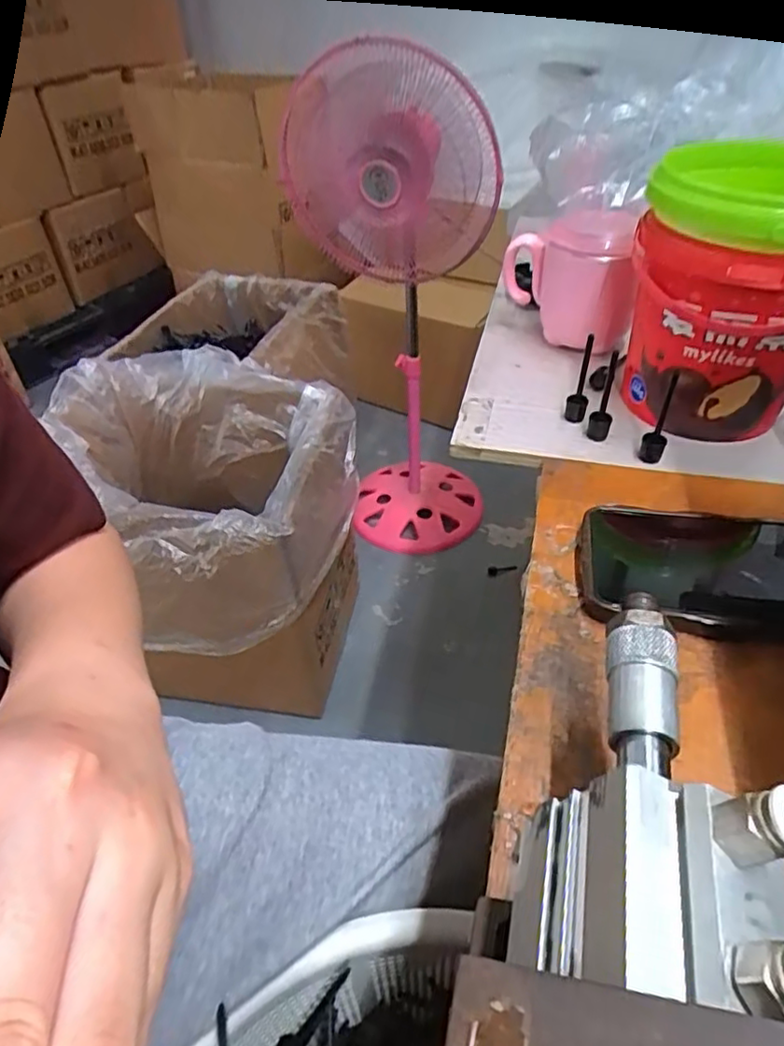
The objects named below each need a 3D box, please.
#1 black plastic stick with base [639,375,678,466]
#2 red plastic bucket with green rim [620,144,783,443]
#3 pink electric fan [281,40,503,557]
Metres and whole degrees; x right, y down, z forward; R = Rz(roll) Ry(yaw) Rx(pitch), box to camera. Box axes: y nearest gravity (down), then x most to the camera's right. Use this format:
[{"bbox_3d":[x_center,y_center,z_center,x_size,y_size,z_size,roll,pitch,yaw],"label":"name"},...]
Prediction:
[{"bbox_3d":[0.175,-0.067,0.410,0.015,0.057,0.015,17,15,38],"label":"black plastic stick with base"},{"bbox_3d":[0.221,-0.149,0.414,0.120,0.152,0.131,-2,43,1],"label":"red plastic bucket with green rim"},{"bbox_3d":[0.011,-0.340,1.169,0.310,0.854,0.263,-7,43,-5],"label":"pink electric fan"}]

